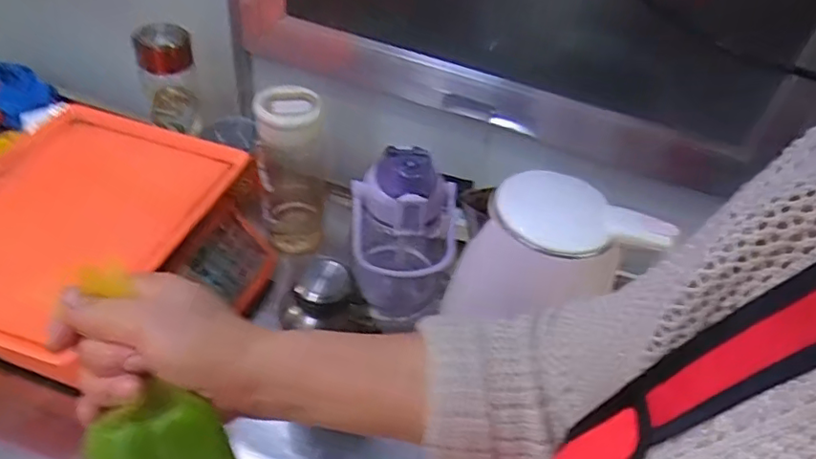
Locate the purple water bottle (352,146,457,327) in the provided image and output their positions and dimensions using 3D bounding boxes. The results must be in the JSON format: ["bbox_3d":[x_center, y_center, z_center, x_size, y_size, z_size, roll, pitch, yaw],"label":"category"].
[{"bbox_3d":[-0.007,0.015,0.636,0.105,0.218,0.095,0,44,-8],"label":"purple water bottle"}]

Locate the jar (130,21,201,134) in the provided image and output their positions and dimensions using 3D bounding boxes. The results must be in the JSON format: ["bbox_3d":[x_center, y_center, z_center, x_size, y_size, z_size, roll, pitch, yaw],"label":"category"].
[{"bbox_3d":[-0.295,-0.187,0.717,0.065,0.121,0.062,-8,45,-16],"label":"jar"}]

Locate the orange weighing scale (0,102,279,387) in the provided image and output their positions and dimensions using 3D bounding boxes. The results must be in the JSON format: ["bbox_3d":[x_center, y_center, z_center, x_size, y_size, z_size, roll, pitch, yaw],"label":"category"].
[{"bbox_3d":[-0.313,0.020,0.609,0.291,0.105,0.315,18,44,11],"label":"orange weighing scale"}]

